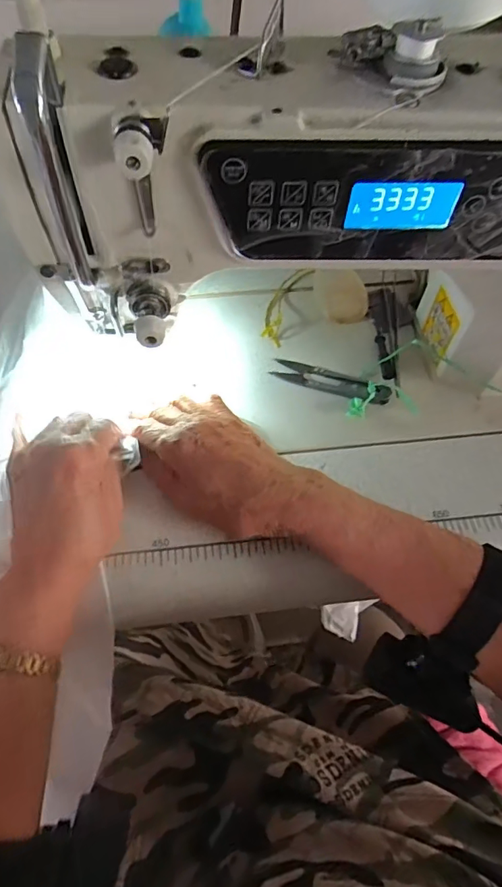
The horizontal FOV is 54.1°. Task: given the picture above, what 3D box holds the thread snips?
[{"bbox_3d":[0.067,-0.053,0.409,0.098,0.009,0.022,20,59,10],"label":"thread snips"}]

